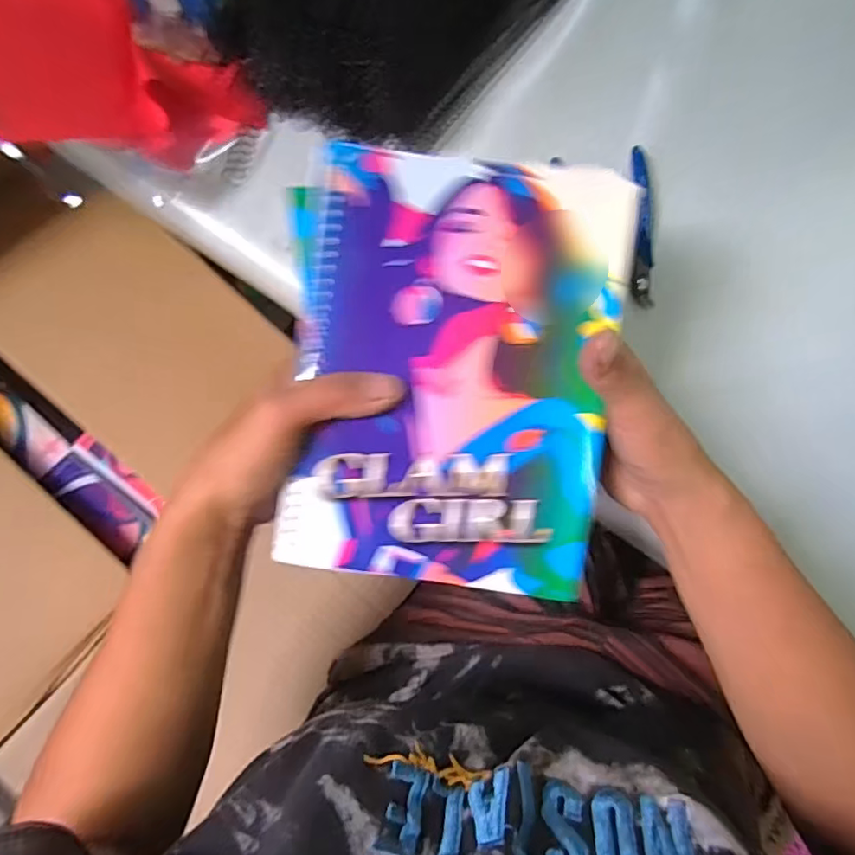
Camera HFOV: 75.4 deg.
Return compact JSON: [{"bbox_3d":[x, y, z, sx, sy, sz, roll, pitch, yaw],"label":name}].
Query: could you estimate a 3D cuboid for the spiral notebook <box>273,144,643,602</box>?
[{"bbox_3d":[0.014,-0.026,0.263,0.146,0.010,0.200,8,93,1],"label":"spiral notebook"}]

